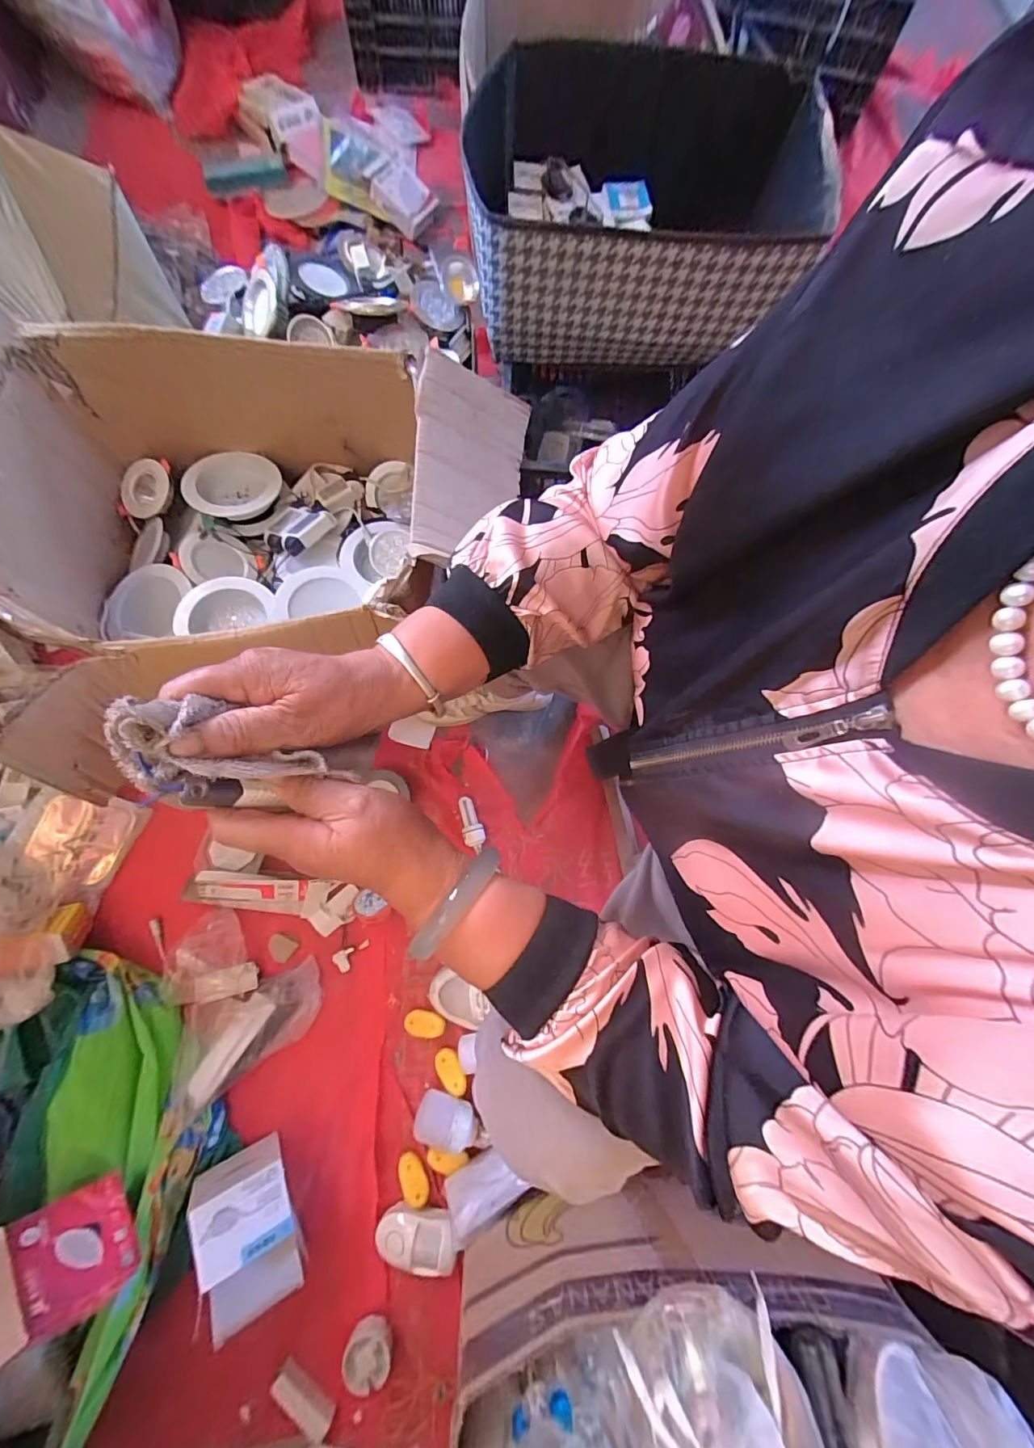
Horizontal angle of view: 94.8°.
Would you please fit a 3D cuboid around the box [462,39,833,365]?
[{"bbox_3d":[0.165,-0.696,0.649,0.447,0.181,0.355,1,74,-2],"label":"box"}]

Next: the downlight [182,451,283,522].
[{"bbox_3d":[-0.421,-0.345,0.710,0.124,0.045,0.114,-6,68,-17],"label":"downlight"}]

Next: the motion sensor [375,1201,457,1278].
[{"bbox_3d":[-0.130,0.668,0.622,0.103,0.029,0.061,10,74,1],"label":"motion sensor"}]

